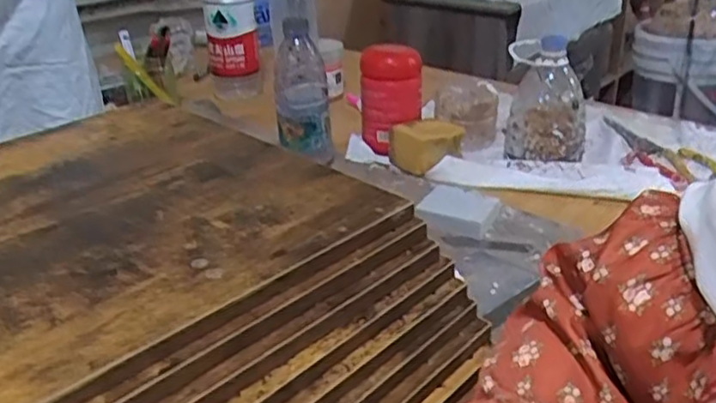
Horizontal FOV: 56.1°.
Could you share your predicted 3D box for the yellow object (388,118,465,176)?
[{"bbox_3d":[0.093,-0.072,0.876,0.094,0.047,0.058,-10,29,-15],"label":"yellow object"}]

